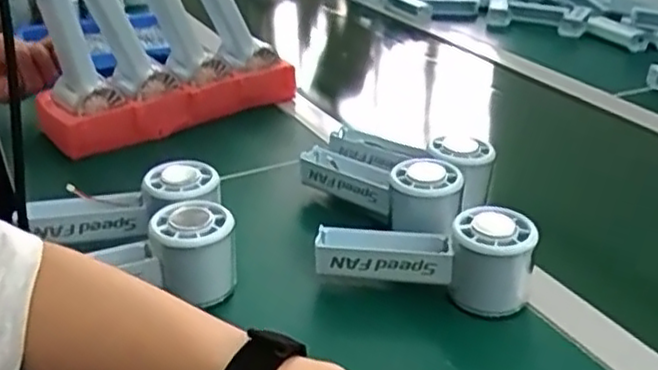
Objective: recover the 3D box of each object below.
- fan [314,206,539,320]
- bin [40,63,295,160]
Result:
[{"bbox_3d":[0.068,0.049,0.500,0.149,0.064,0.045,9,29,15],"label":"fan"},{"bbox_3d":[-0.165,-0.093,0.765,0.274,0.043,0.079,-22,37,-37],"label":"bin"}]

